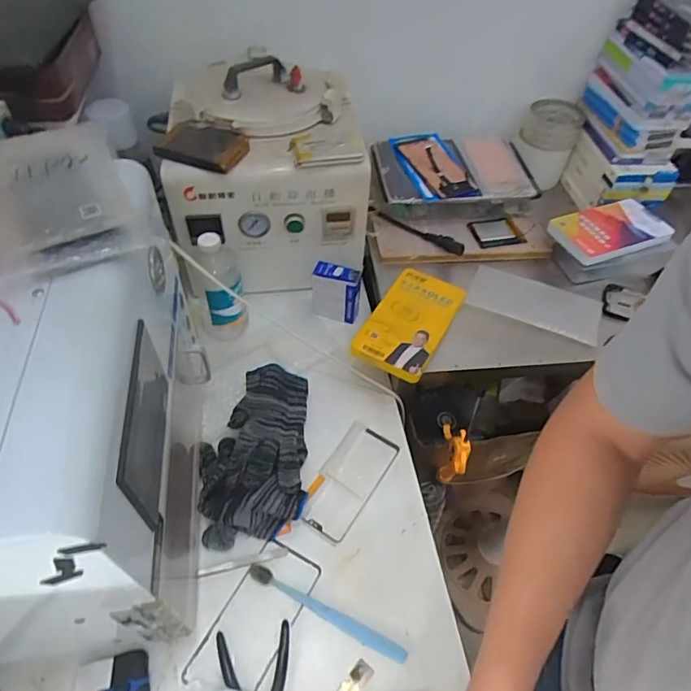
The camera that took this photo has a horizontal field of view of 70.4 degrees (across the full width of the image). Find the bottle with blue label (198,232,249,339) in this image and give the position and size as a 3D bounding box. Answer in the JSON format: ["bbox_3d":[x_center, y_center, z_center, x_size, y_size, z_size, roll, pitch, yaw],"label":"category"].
[{"bbox_3d":[-0.181,-0.084,0.706,0.069,0.162,0.068,-15,53,-15],"label":"bottle with blue label"}]

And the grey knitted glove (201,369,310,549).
[{"bbox_3d":[-0.116,0.129,0.619,0.134,0.048,0.228,-1,50,-4],"label":"grey knitted glove"}]

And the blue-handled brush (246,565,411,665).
[{"bbox_3d":[-0.020,0.287,0.528,0.184,0.020,0.018,23,53,15],"label":"blue-handled brush"}]

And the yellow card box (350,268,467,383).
[{"bbox_3d":[0.096,-0.039,0.718,0.105,0.020,0.194,25,53,17],"label":"yellow card box"}]

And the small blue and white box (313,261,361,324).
[{"bbox_3d":[-0.014,-0.080,0.767,0.070,0.096,0.031,13,51,7],"label":"small blue and white box"}]

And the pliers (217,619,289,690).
[{"bbox_3d":[-0.088,0.342,0.480,0.072,0.009,0.118,-6,51,-8],"label":"pliers"}]

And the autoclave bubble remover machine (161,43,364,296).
[{"bbox_3d":[-0.119,-0.251,0.785,0.279,0.271,0.314,-5,51,-7],"label":"autoclave bubble remover machine"}]

